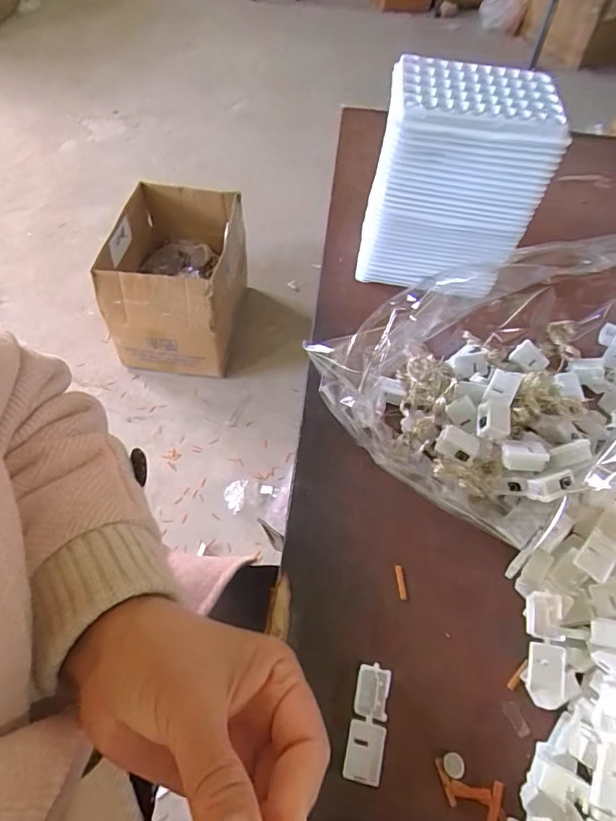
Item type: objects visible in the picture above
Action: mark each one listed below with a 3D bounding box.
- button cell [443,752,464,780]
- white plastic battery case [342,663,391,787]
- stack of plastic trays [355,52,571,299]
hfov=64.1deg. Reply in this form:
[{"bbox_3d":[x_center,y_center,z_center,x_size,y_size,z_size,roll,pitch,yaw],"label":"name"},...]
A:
[{"bbox_3d":[0.080,0.195,0.270,0.011,0.004,0.011,9,56,3],"label":"button cell"},{"bbox_3d":[0.034,0.175,0.275,0.020,0.004,0.056,12,56,5],"label":"white plastic battery case"},{"bbox_3d":[0.122,-0.194,0.432,0.132,0.158,0.085,7,55,1],"label":"stack of plastic trays"}]

